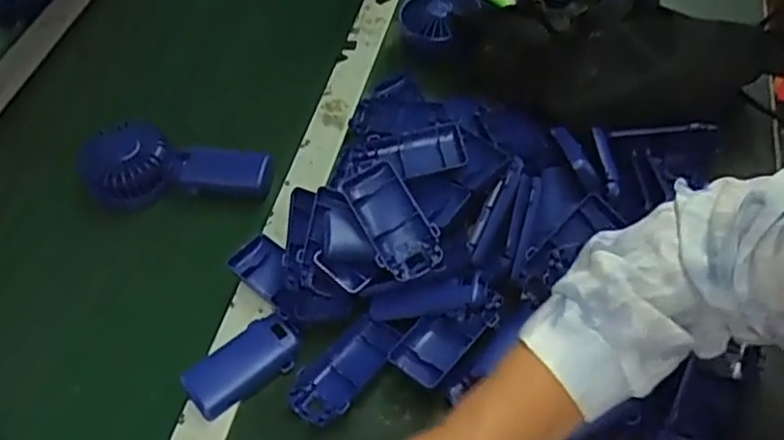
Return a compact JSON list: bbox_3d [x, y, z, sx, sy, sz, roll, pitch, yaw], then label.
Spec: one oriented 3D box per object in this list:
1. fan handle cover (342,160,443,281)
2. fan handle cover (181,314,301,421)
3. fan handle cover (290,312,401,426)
[{"bbox_3d":[-0.001,0.000,0.534,0.047,0.023,0.096,-28,77,-17],"label":"fan handle cover"},{"bbox_3d":[-0.118,0.112,0.539,0.091,0.016,0.050,-31,58,-18],"label":"fan handle cover"},{"bbox_3d":[-0.037,0.116,0.529,0.047,0.021,0.091,32,61,23],"label":"fan handle cover"}]

